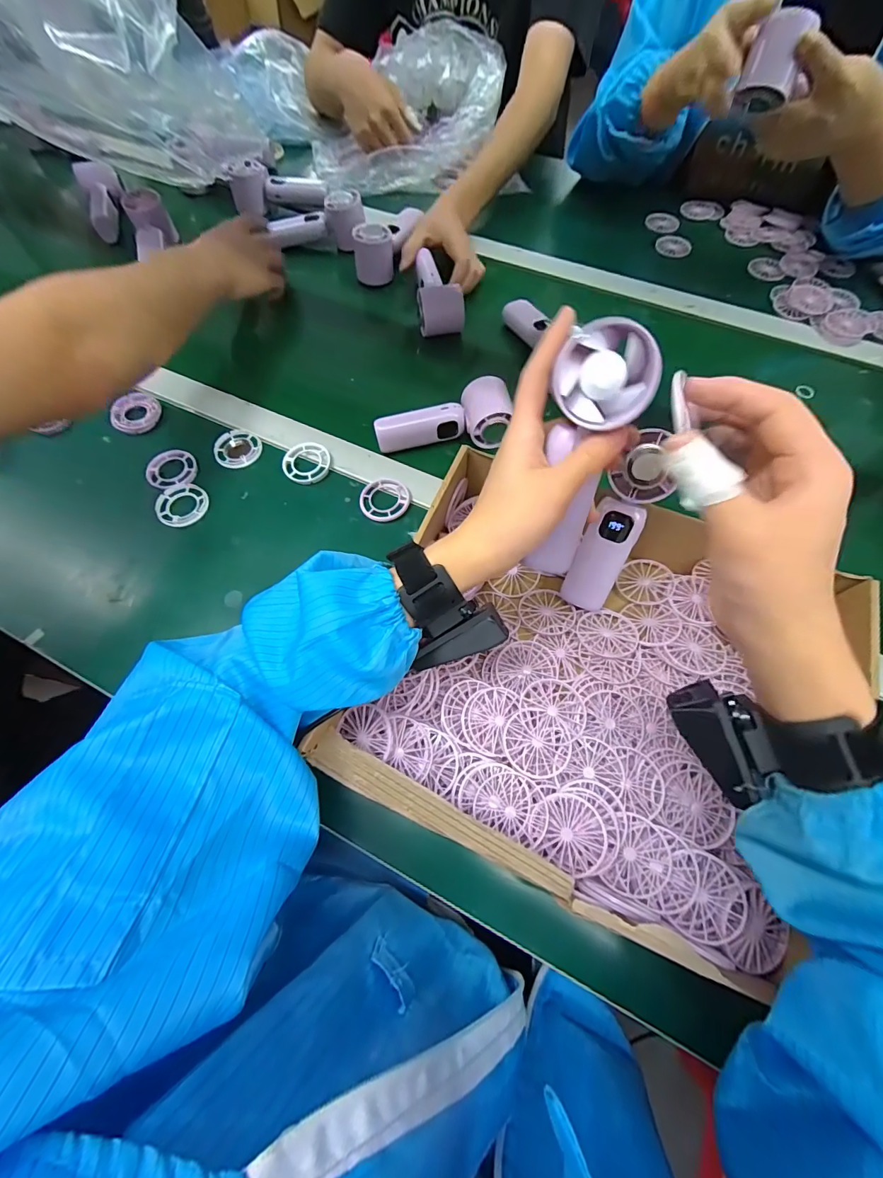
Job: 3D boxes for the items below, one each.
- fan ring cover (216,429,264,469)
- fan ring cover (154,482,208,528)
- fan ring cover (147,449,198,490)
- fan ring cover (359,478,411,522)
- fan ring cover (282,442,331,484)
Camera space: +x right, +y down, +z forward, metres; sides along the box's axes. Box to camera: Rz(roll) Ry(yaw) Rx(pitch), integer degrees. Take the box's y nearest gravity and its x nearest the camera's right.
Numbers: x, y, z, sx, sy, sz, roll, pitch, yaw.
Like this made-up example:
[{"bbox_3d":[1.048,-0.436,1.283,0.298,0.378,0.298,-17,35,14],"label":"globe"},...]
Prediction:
[{"bbox_3d":[-0.236,-0.164,0.497,0.052,0.005,0.053,-41,73,-15],"label":"fan ring cover"},{"bbox_3d":[-0.280,-0.091,0.462,0.052,0.008,0.049,-33,71,-12],"label":"fan ring cover"},{"bbox_3d":[-0.305,-0.136,0.484,0.050,0.005,0.051,-14,68,-5],"label":"fan ring cover"},{"bbox_3d":[-0.062,-0.096,0.462,0.052,0.012,0.054,-35,72,-13],"label":"fan ring cover"},{"bbox_3d":[-0.152,-0.143,0.483,0.053,0.006,0.053,-26,70,-10],"label":"fan ring cover"}]

